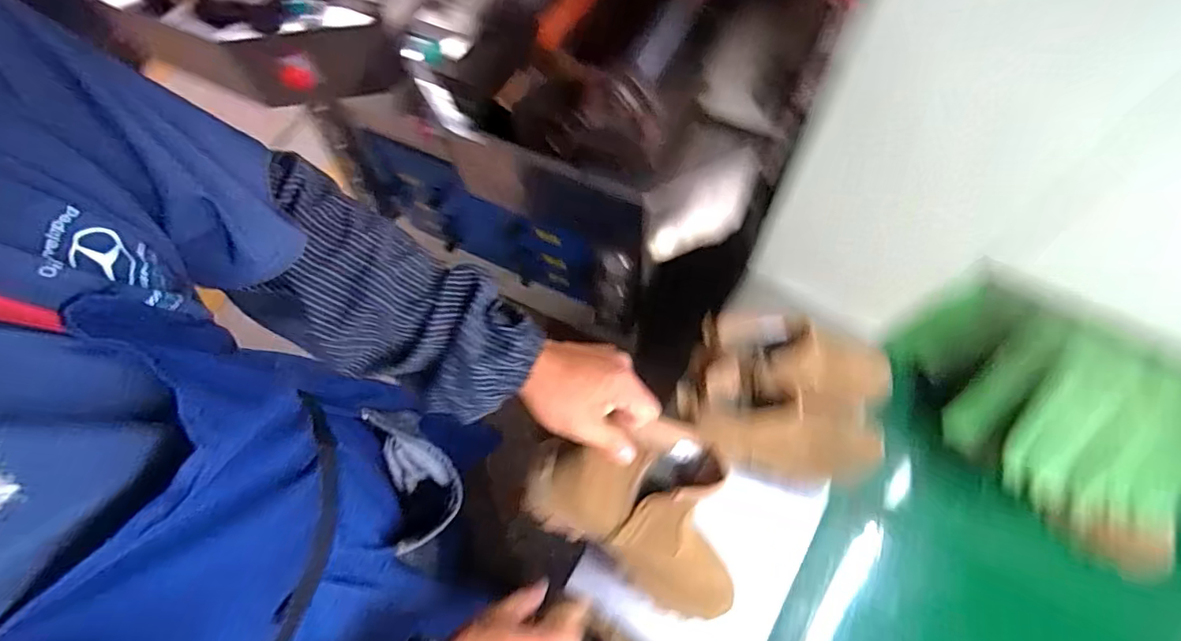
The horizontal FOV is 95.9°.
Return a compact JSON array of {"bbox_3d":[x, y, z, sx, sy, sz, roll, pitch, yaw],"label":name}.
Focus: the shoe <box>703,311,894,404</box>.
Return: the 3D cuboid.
[{"bbox_3d":[0.281,0.052,0.664,0.275,0.084,0.090,20,62,-10],"label":"shoe"}]

